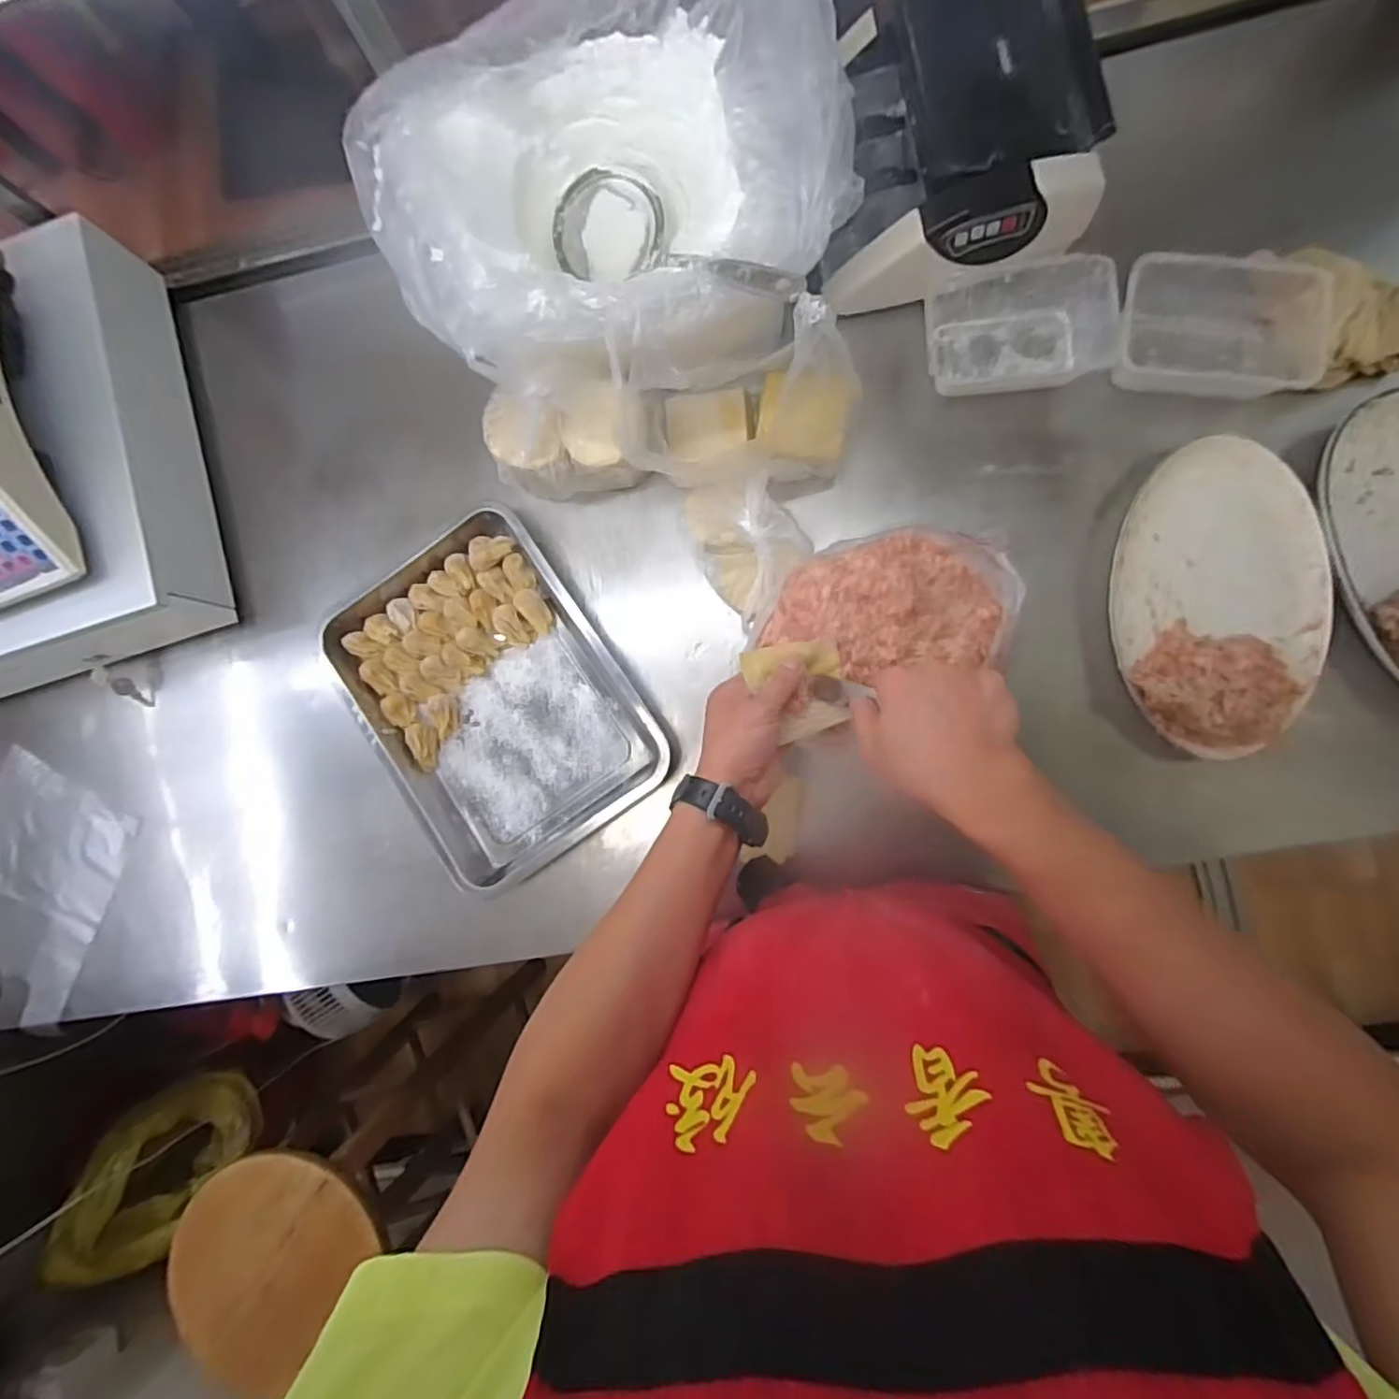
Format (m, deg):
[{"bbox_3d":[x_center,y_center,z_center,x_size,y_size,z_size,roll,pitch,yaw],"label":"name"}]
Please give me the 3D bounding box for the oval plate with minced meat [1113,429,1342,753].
[{"bbox_3d":[0.481,-0.094,0.620,0.183,0.046,0.290,7,88,7],"label":"oval plate with minced meat"}]

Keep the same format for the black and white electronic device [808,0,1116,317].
[{"bbox_3d":[0.226,-0.508,0.603,0.226,0.133,0.239,-7,86,6],"label":"black and white electronic device"}]

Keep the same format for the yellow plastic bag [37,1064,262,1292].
[{"bbox_3d":[-0.891,0.783,1.114,0.081,0.303,0.229,0,110,20],"label":"yellow plastic bag"}]

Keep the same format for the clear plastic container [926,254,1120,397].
[{"bbox_3d":[0.307,-0.357,0.660,0.160,0.060,0.103,-8,86,6],"label":"clear plastic container"}]

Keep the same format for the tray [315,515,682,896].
[{"bbox_3d":[-0.213,-0.005,0.700,0.250,0.039,0.346,-34,84,4],"label":"tray"}]

